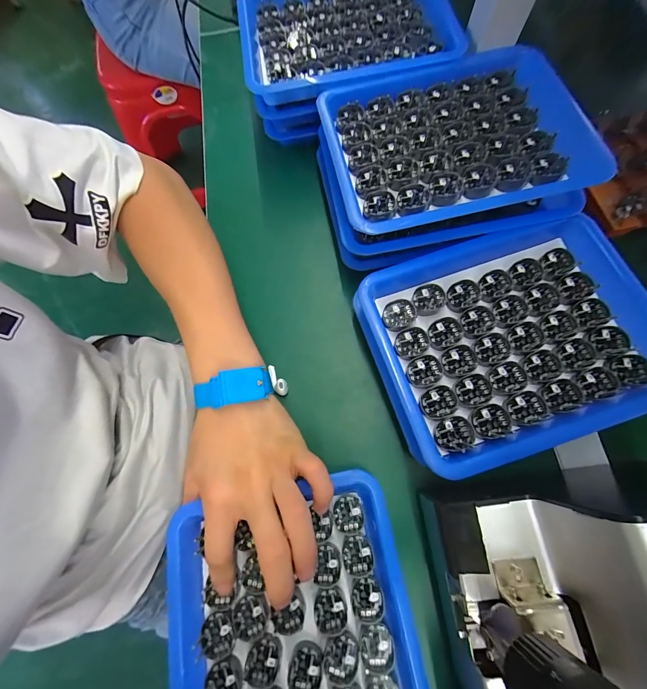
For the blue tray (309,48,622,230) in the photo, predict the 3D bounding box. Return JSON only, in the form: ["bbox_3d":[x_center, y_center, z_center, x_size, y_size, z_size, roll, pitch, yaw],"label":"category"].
[{"bbox_3d":[0.111,-0.181,0.282,0.207,0.039,0.166,-11,73,-2],"label":"blue tray"}]

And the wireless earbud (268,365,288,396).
[{"bbox_3d":[-0.044,0.033,0.300,0.013,0.012,0.032,-31,54,-8],"label":"wireless earbud"}]

